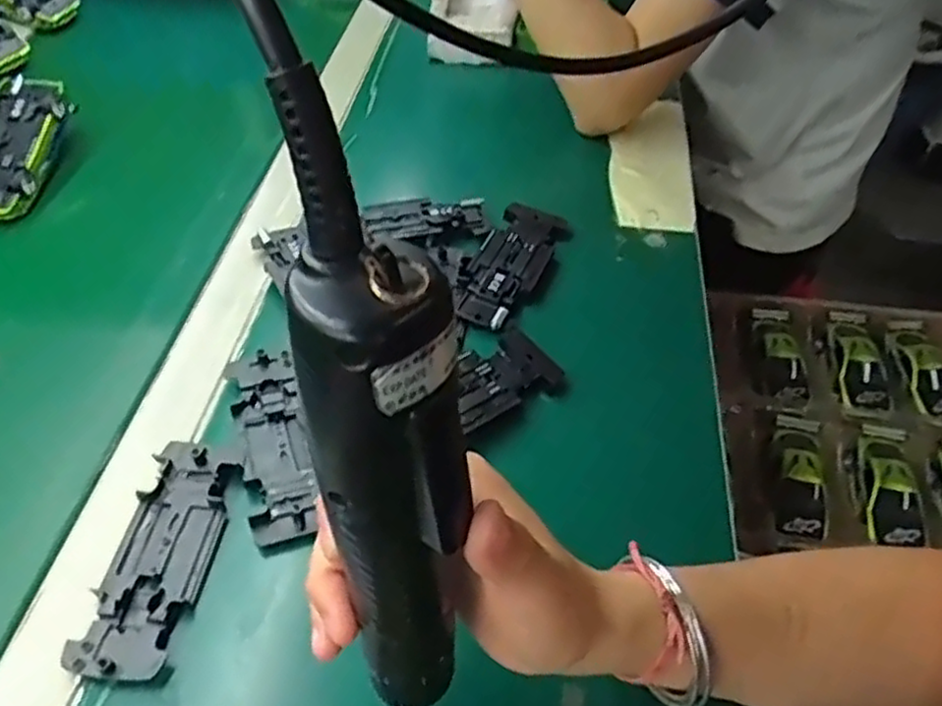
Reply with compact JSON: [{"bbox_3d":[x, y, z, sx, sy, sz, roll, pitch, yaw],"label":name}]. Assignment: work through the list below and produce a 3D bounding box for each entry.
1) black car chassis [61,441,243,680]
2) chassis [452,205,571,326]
[{"bbox_3d":[-0.152,0.100,0.371,0.046,0.012,0.120,7,46,2],"label":"black car chassis"},{"bbox_3d":[0.026,-0.064,0.520,0.049,0.015,0.119,22,50,16],"label":"chassis"}]

